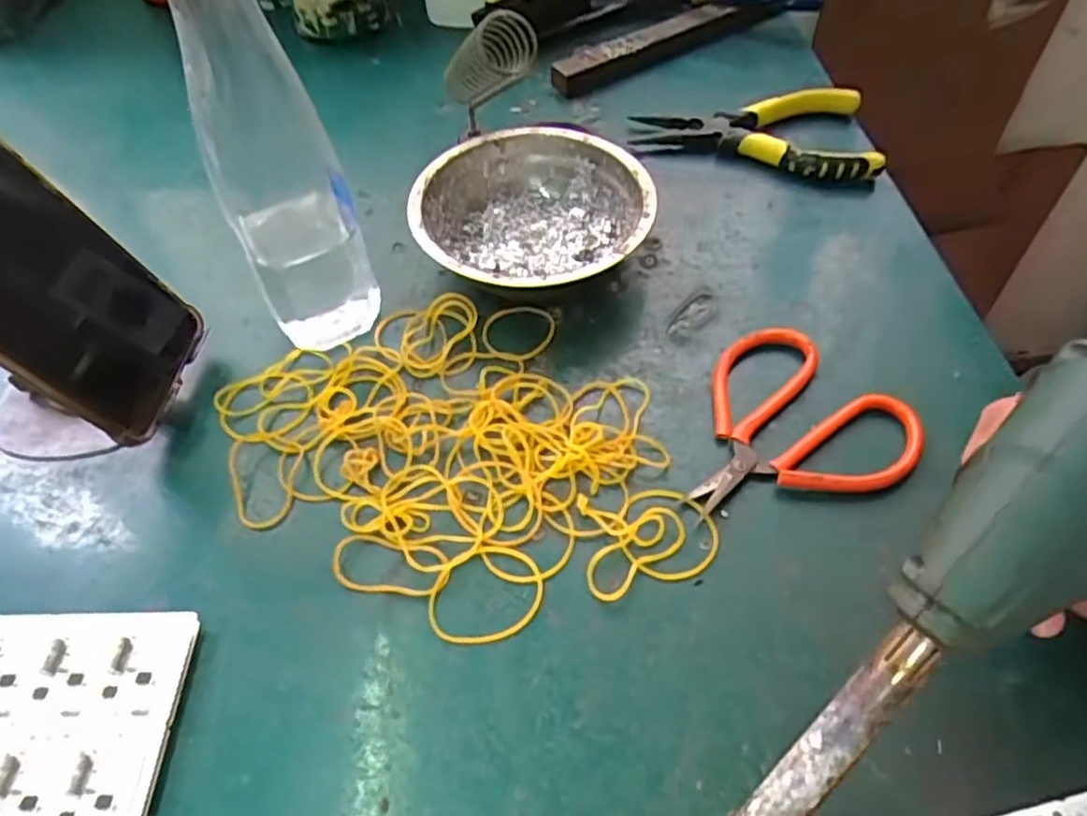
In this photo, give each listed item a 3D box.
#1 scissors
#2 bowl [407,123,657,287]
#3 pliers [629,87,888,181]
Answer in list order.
[{"bbox_3d":[0.112,0.000,0.321,0.101,0.013,0.090,-7,54,-4],"label":"scissors"},{"bbox_3d":[-0.006,-0.099,0.377,0.119,0.042,0.117,0,54,0],"label":"bowl"},{"bbox_3d":[0.134,-0.173,0.439,0.141,0.026,0.068,2,54,1],"label":"pliers"}]

